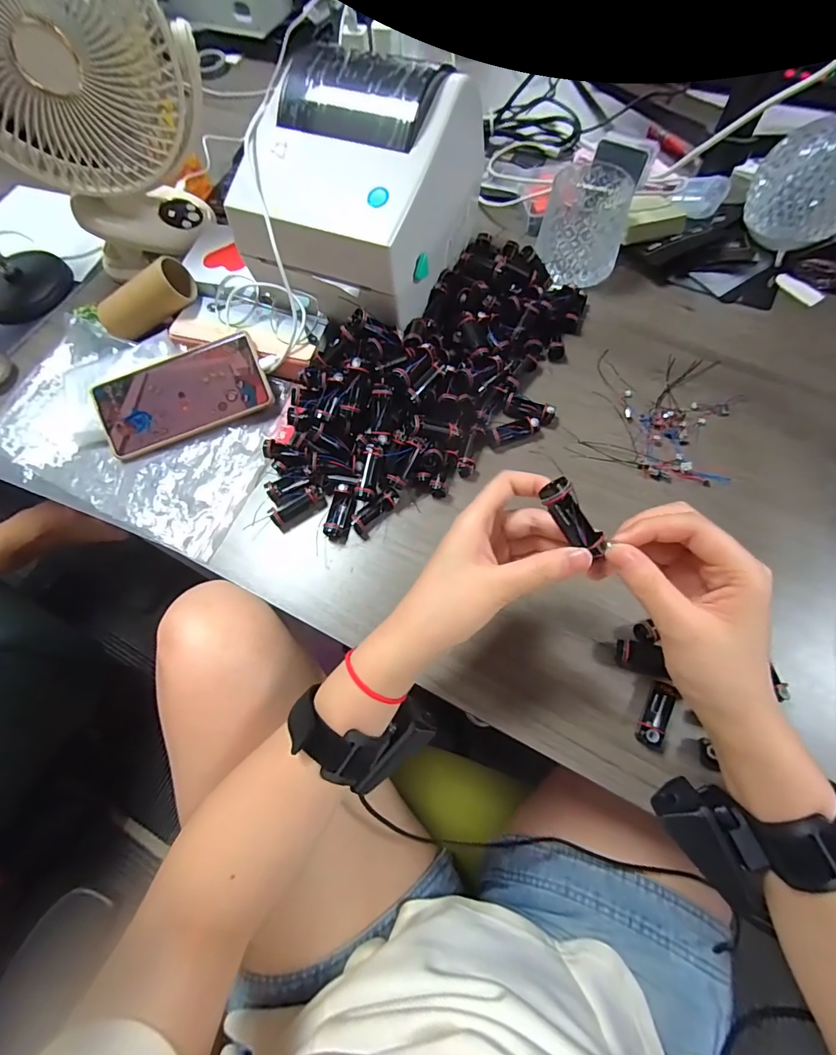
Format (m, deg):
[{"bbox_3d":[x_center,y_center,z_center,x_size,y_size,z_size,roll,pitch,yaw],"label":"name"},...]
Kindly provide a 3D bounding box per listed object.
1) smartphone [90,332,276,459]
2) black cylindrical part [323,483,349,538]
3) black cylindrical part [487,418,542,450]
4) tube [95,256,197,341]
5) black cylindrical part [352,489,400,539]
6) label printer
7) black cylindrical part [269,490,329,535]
[{"bbox_3d":[-0.228,-0.128,0.438,0.165,0.008,0.075,-21,95,-1],"label":"smartphone"},{"bbox_3d":[-0.072,-0.014,0.401,0.015,0.016,0.048,7,68,6],"label":"black cylindrical part"},{"bbox_3d":[0.088,-0.089,0.420,0.046,0.016,0.017,-18,68,-4],"label":"black cylindrical part"},{"bbox_3d":[-0.283,-0.232,0.461,0.105,0.048,0.039,-27,68,9],"label":"tube"},{"bbox_3d":[-0.037,-0.014,0.397,0.018,0.018,0.049,40,75,17],"label":"black cylindrical part"},{"bbox_3d":[-0.054,-0.311,0.419,0.169,0.142,0.198,20,70,12],"label":"label printer"},{"bbox_3d":[-0.107,-0.017,0.403,0.048,0.019,0.020,-35,70,-11],"label":"black cylindrical part"}]

